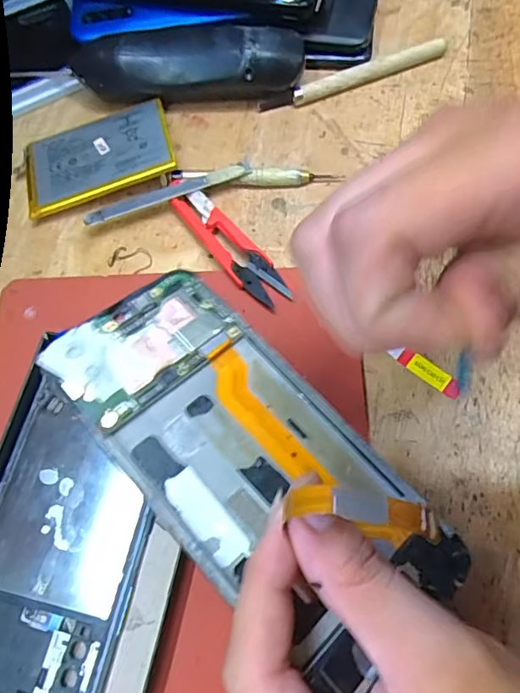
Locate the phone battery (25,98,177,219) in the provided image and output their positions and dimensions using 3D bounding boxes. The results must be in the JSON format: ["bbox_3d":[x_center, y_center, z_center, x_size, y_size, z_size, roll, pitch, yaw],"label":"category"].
[{"bbox_3d":[-0.100,-0.118,0.309,0.090,0.004,0.062,-17,64,2],"label":"phone battery"}]

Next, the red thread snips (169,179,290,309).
[{"bbox_3d":[-0.021,-0.059,0.288,0.022,0.012,0.100,-39,73,-11],"label":"red thread snips"}]

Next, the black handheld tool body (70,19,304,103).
[{"bbox_3d":[-0.047,-0.179,0.319,0.142,0.038,0.037,0,70,3],"label":"black handheld tool body"}]

